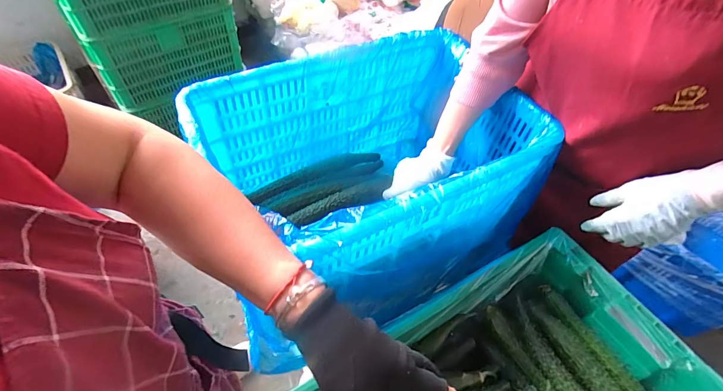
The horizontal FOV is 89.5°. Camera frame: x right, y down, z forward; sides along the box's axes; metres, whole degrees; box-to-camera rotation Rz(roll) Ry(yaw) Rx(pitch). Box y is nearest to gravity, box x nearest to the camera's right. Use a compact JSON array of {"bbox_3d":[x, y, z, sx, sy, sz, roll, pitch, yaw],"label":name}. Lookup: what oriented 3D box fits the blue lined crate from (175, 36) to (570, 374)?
[{"bbox_3d":[0.010,-0.034,0.614,0.498,0.276,0.355,-21,58,-19],"label":"blue lined crate"}]

